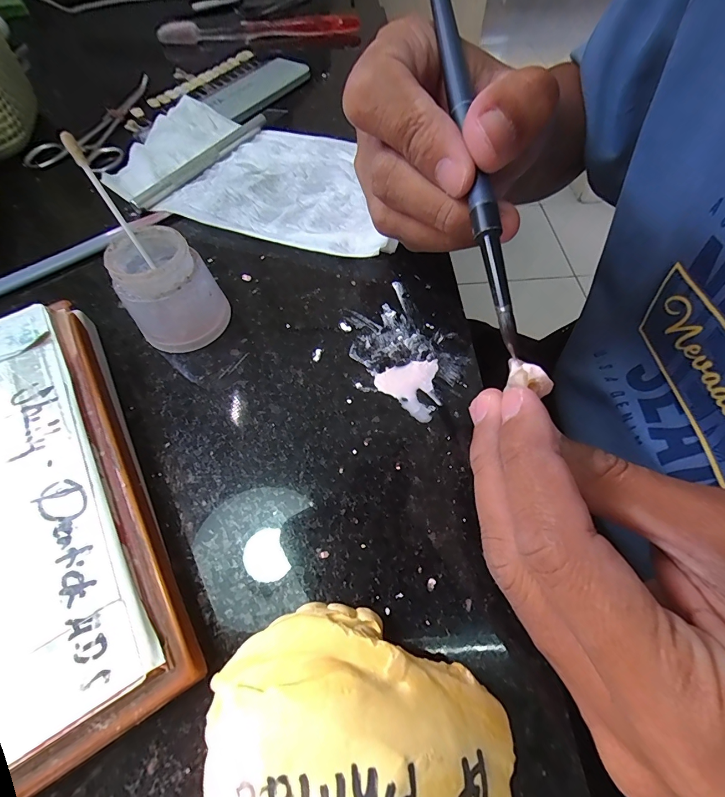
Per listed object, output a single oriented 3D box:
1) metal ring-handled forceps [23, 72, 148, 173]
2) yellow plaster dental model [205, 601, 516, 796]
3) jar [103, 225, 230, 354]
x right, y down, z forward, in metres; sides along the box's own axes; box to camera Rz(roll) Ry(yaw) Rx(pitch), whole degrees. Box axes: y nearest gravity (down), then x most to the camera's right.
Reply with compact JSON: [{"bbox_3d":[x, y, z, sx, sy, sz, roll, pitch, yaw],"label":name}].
[{"bbox_3d":[-0.188,-0.201,0.267,0.067,0.013,0.109,8,60,6],"label":"metal ring-handled forceps"},{"bbox_3d":[-0.001,0.075,0.088,0.065,0.035,0.043,-3,60,0],"label":"yellow plaster dental model"},{"bbox_3d":[-0.083,-0.044,0.157,0.034,0.040,0.033,-1,60,1],"label":"jar"}]

